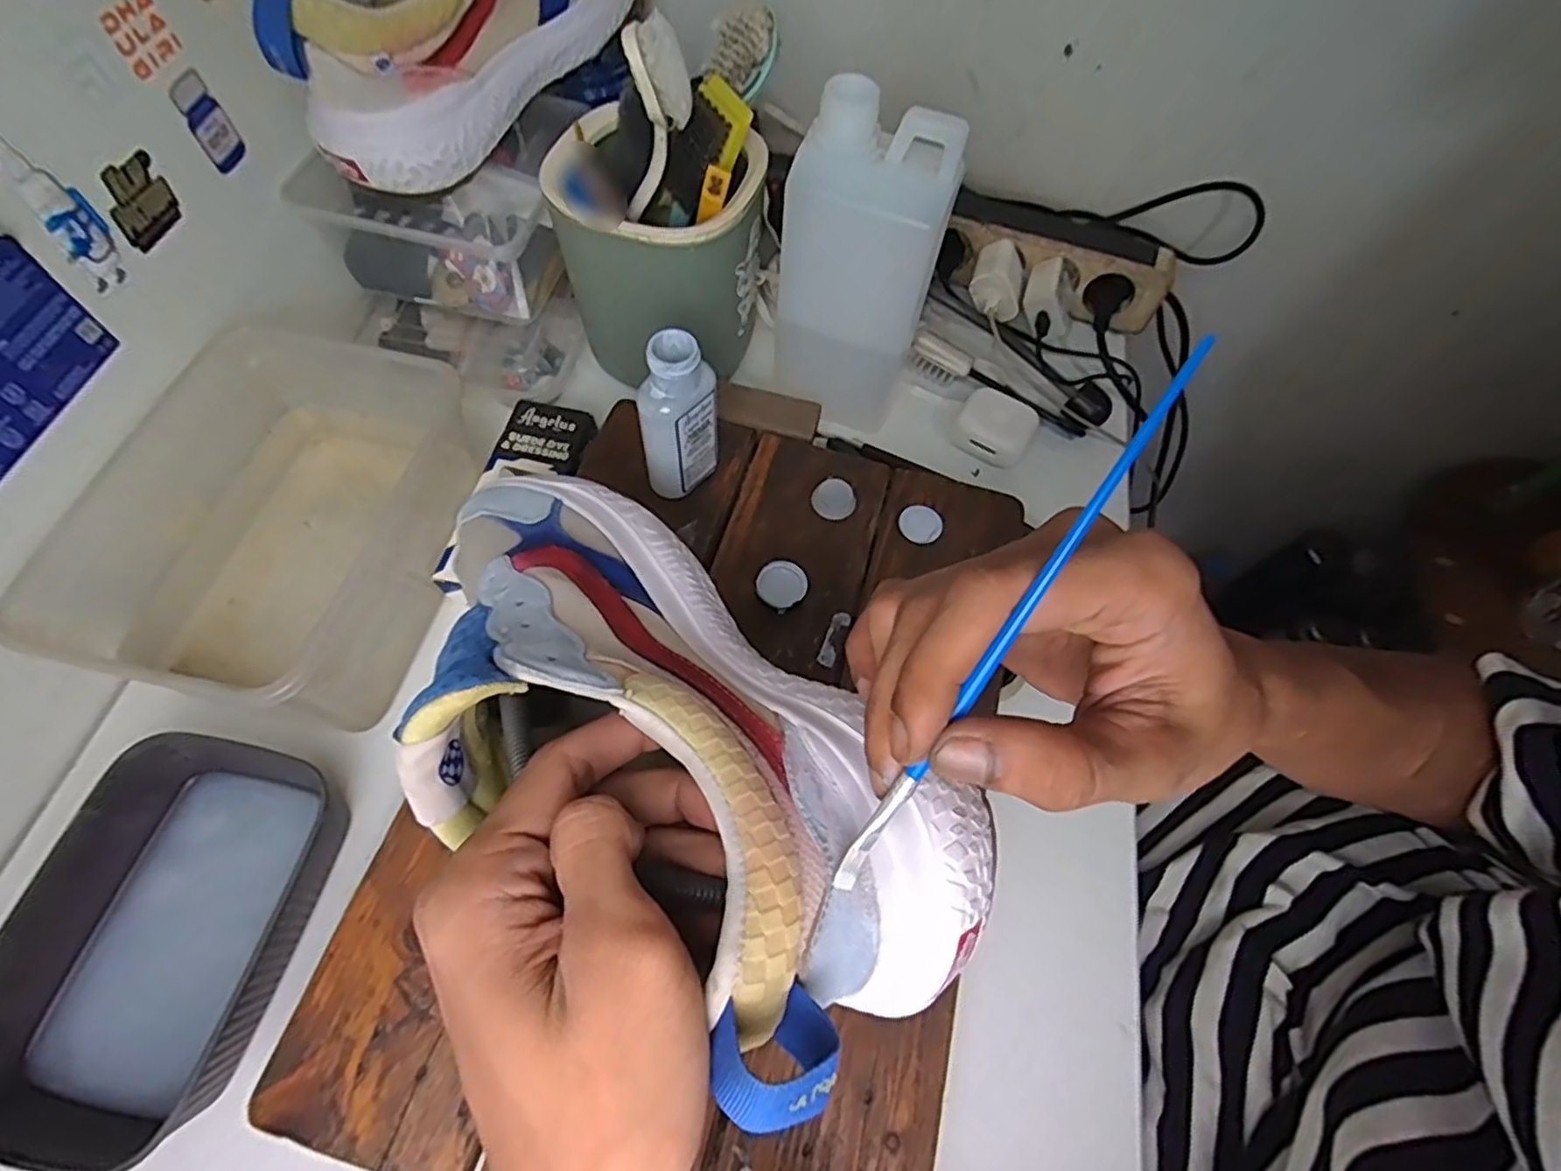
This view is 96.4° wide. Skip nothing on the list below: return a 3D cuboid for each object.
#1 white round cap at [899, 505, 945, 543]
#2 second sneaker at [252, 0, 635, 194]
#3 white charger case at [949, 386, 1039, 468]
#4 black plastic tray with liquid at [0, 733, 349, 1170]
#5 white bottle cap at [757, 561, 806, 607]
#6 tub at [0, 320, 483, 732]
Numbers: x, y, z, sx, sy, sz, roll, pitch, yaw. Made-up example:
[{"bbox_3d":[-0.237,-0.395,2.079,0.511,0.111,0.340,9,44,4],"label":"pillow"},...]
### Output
[{"bbox_3d":[0.089,-0.039,0.438,0.027,0.004,0.026,2,63,-3],"label":"white round cap"},{"bbox_3d":[-0.185,-0.377,0.439,0.100,0.098,0.292,32,66,12],"label":"second sneaker"},{"bbox_3d":[0.156,-0.116,0.508,0.052,0.025,0.044,28,65,10],"label":"white charger case"},{"bbox_3d":[-0.289,0.162,0.330,0.119,0.045,0.163,14,63,3],"label":"black plastic tray with liquid"},{"bbox_3d":[0.001,0.000,0.408,0.028,0.008,0.028,2,63,-3],"label":"white bottle cap"},{"bbox_3d":[-0.280,-0.037,0.404,0.160,0.083,0.205,13,63,3],"label":"tub"}]

